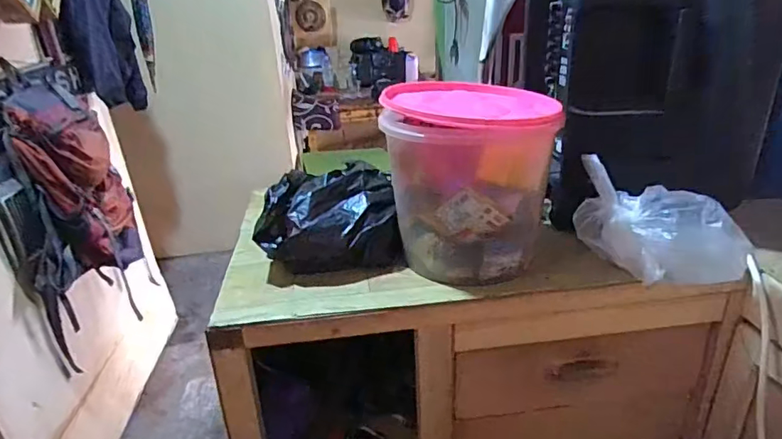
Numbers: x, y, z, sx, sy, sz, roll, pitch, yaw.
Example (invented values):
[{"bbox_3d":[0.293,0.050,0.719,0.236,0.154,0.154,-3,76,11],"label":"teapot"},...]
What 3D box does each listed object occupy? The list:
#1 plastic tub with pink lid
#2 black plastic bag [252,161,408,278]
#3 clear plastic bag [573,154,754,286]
[{"bbox_3d":[0.118,-0.068,0.785,0.223,0.239,0.219,-1,26,8],"label":"plastic tub with pink lid"},{"bbox_3d":[-0.098,-0.002,0.824,0.217,0.114,0.157,-5,25,0],"label":"black plastic bag"},{"bbox_3d":[0.364,0.016,0.711,0.221,0.128,0.103,10,29,28],"label":"clear plastic bag"}]

